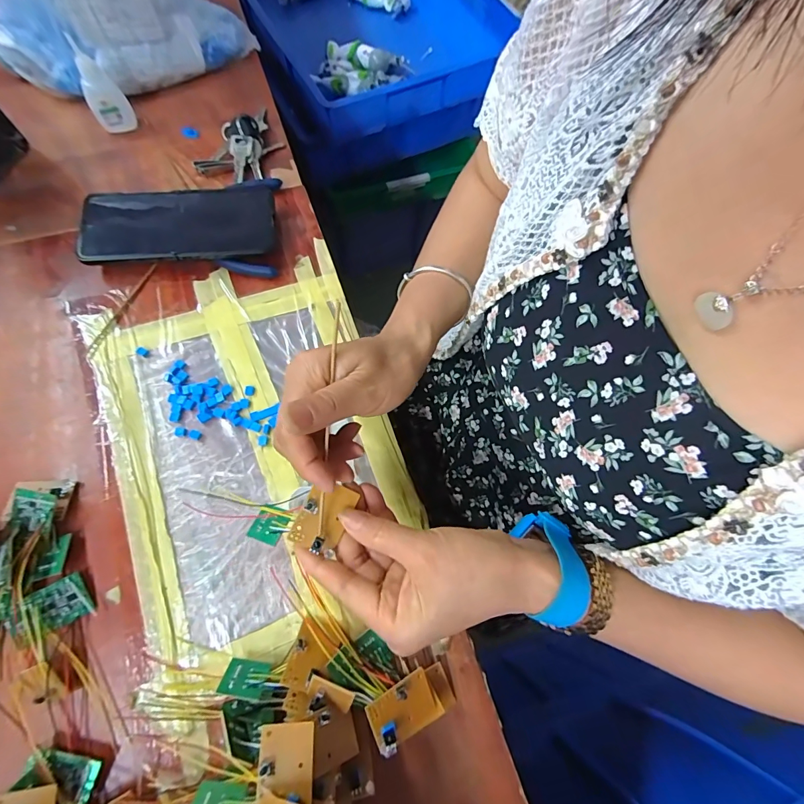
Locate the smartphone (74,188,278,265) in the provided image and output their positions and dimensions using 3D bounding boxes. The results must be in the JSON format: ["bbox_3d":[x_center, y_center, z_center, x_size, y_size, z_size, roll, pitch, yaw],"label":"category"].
[{"bbox_3d":[-0.215,-0.173,0.387,0.176,0.011,0.084,-6,72,-4],"label":"smartphone"}]

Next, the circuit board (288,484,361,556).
[{"bbox_3d":[-0.050,0.071,0.251,0.030,0.013,0.043,25,72,8],"label":"circuit board"}]

